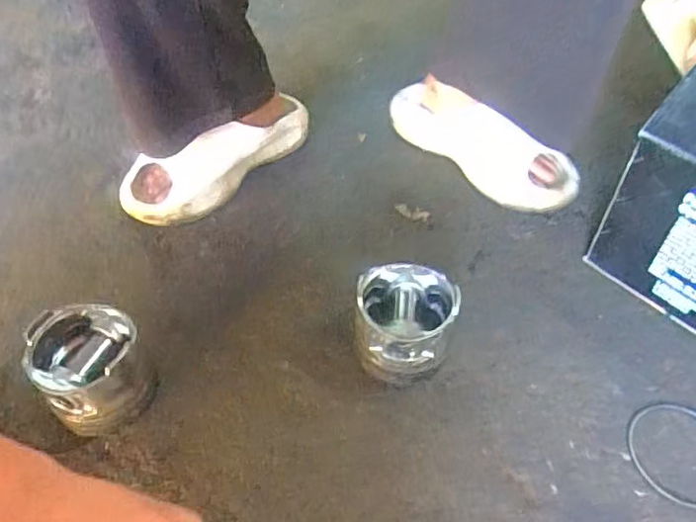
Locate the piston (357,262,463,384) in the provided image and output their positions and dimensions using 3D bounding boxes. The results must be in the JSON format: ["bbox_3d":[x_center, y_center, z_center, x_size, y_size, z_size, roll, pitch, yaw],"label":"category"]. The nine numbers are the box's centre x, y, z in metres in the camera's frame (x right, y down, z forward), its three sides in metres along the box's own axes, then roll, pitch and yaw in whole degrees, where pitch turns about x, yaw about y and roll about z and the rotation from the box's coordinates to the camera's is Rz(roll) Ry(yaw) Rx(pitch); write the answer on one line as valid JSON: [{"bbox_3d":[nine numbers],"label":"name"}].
[{"bbox_3d":[0.054,0.057,0.582,0.092,0.088,0.090,1,48,-1],"label":"piston"}]

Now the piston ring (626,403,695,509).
[{"bbox_3d":[0.298,0.170,0.529,0.095,0.004,0.096,1,48,-1],"label":"piston ring"}]

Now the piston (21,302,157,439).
[{"bbox_3d":[-0.229,0.099,0.539,0.088,0.091,0.096,1,48,-1],"label":"piston"}]

